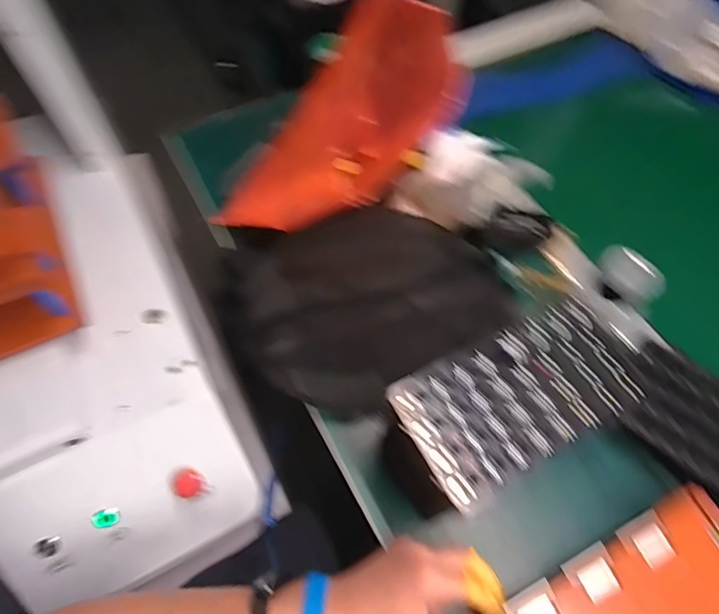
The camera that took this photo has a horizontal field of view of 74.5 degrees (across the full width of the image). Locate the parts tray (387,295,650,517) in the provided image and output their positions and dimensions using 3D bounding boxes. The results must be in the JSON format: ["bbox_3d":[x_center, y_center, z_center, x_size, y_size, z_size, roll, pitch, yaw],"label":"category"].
[{"bbox_3d":[0.134,0.069,0.382,0.200,0.022,0.101,-24,65,-14],"label":"parts tray"}]

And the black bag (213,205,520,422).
[{"bbox_3d":[-0.004,-0.021,0.540,0.289,0.068,0.245,-26,65,-15],"label":"black bag"}]

